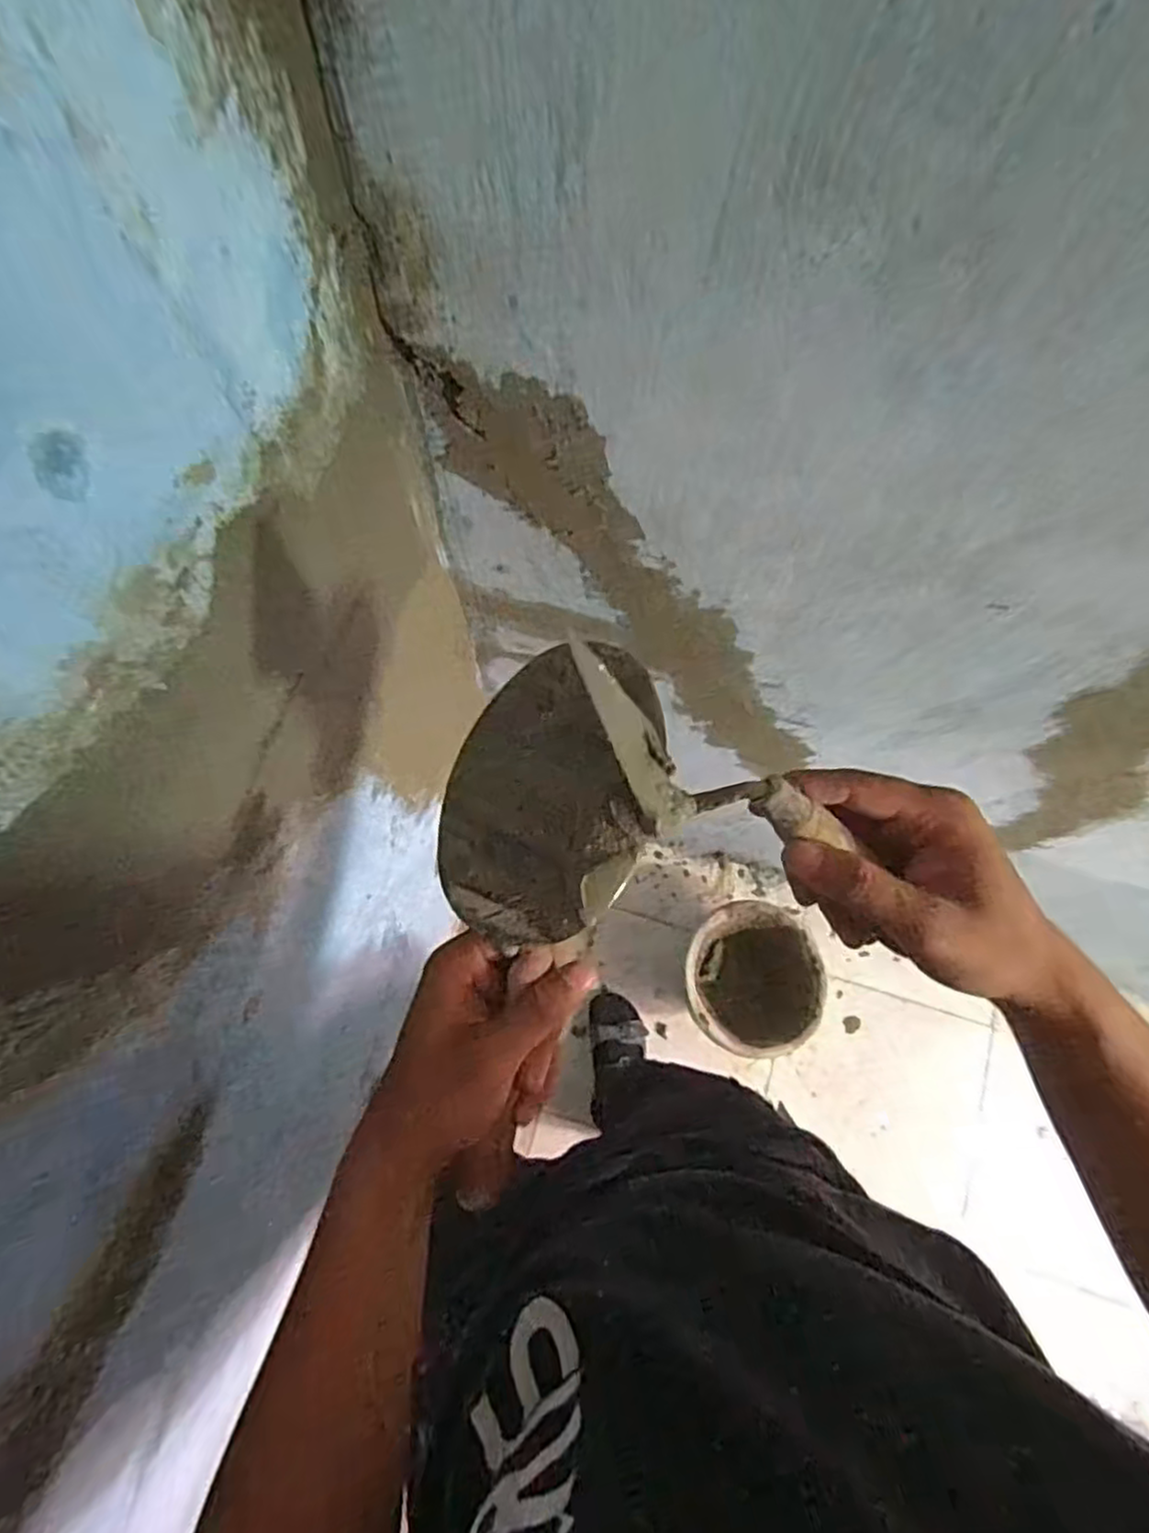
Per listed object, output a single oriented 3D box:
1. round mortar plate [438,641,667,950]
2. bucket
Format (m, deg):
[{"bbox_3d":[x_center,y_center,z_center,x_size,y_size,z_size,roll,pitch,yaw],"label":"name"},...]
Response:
[{"bbox_3d":[-0.015,0.011,0.374,0.098,0.015,0.156,6,64,18],"label":"round mortar plate"},{"bbox_3d":[0.335,0.389,1.370,0.270,0.170,0.269,0,76,-1],"label":"bucket"}]

